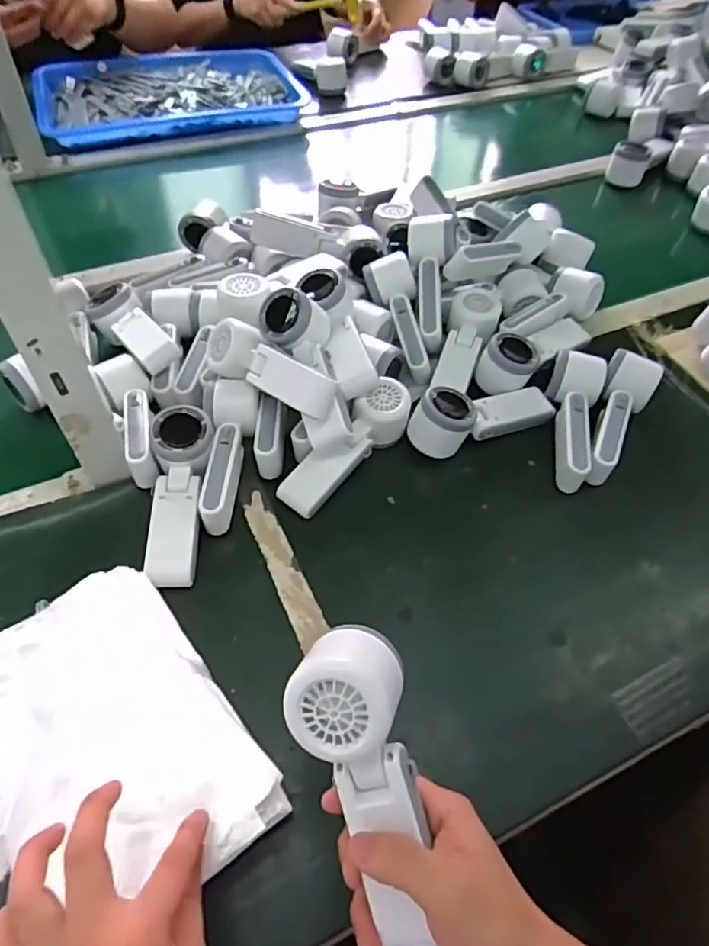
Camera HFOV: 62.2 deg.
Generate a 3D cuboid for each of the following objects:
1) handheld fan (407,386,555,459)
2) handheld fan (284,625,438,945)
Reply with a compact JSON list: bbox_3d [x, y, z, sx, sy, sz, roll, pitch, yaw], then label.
[{"bbox_3d":[0.136,-0.062,0.609,0.159,0.059,0.047,-16,55,-14],"label":"handheld fan"},{"bbox_3d":[0.009,0.169,0.315,0.064,0.037,0.161,-14,88,-13],"label":"handheld fan"}]

